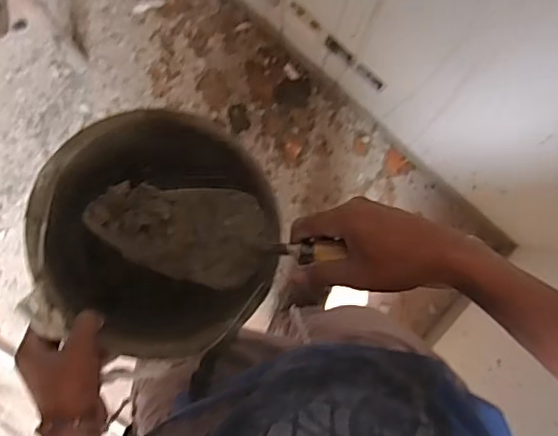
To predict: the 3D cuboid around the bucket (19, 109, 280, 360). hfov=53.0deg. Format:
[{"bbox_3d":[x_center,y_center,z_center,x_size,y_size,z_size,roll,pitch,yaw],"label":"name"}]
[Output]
[{"bbox_3d":[-0.152,0.029,0.637,0.248,0.210,0.248,5,78,-24],"label":"bucket"}]

